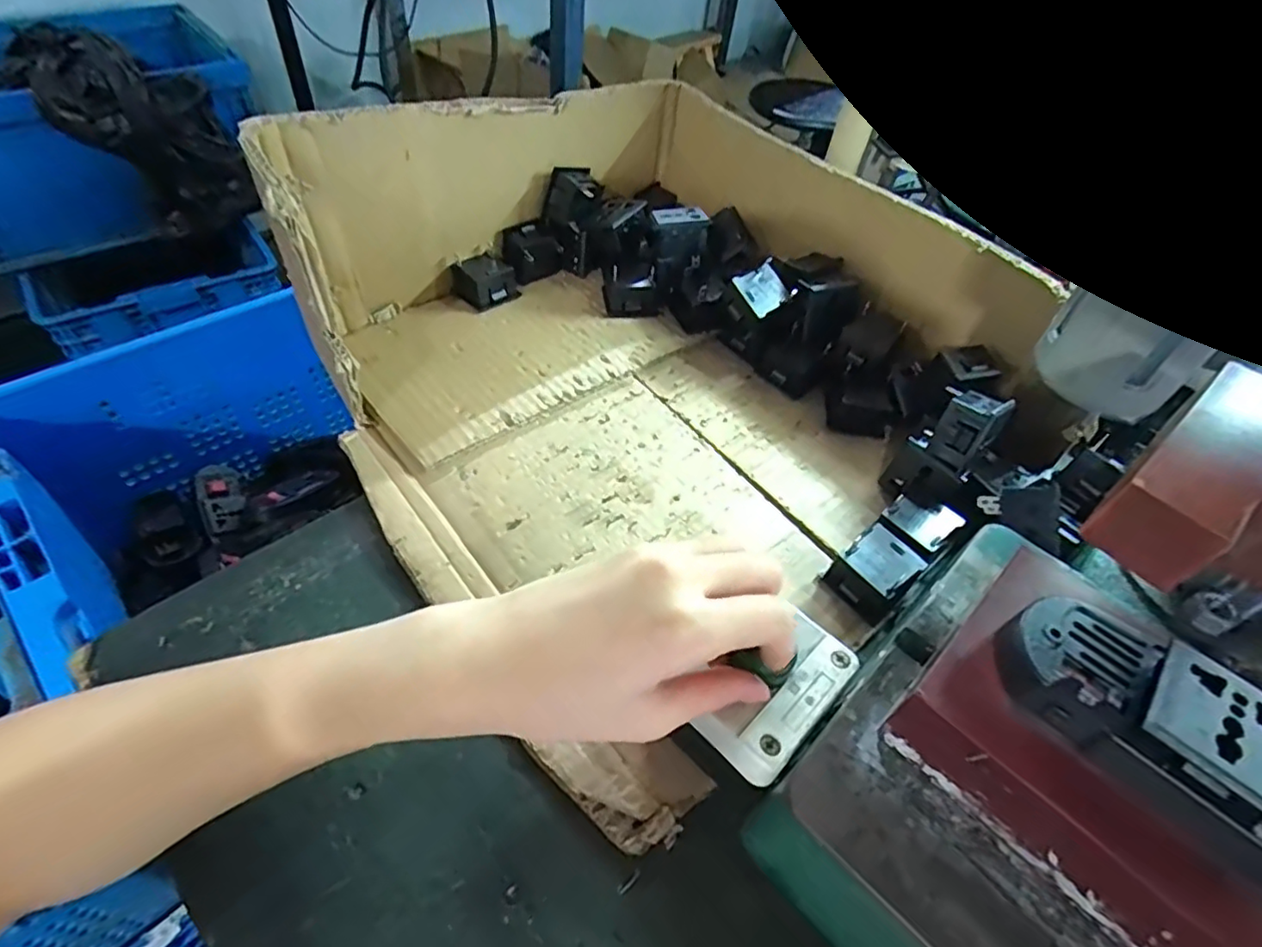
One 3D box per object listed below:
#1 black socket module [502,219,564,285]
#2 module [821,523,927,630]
[{"bbox_3d":[-0.078,-0.179,0.503,0.029,0.034,0.040,36,56,21],"label":"black socket module"},{"bbox_3d":[0.135,0.056,0.345,0.041,0.027,0.037,-29,60,-26],"label":"module"}]

